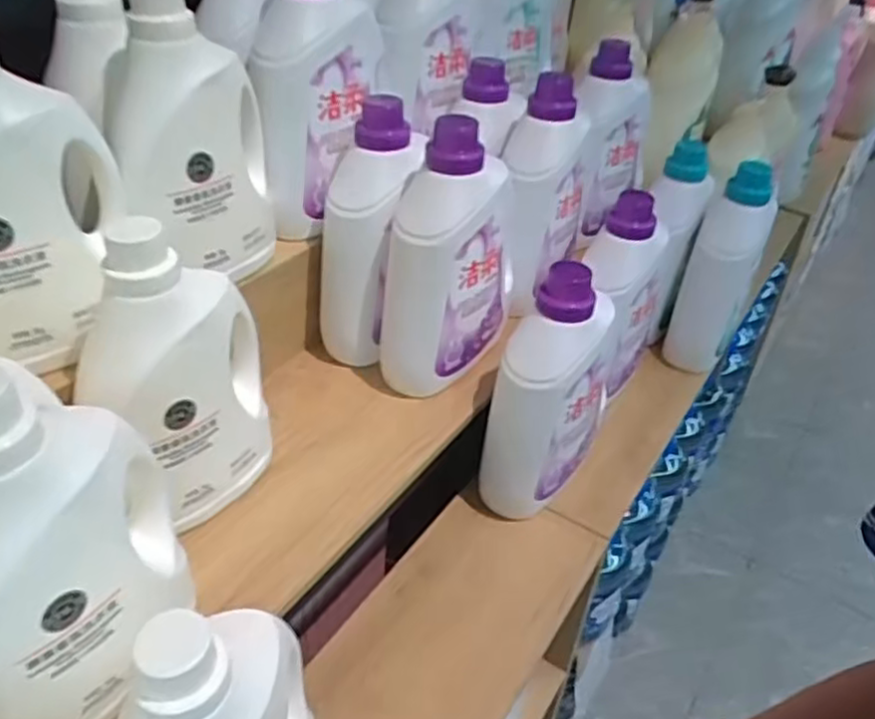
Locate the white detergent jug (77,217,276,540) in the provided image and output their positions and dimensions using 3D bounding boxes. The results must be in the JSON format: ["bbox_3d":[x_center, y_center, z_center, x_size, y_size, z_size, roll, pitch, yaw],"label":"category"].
[{"bbox_3d":[-0.243,0.010,0.675,0.093,0.286,0.133,15,38,15],"label":"white detergent jug"}]

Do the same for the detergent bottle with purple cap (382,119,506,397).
[{"bbox_3d":[0.017,-0.115,0.878,0.093,0.325,0.181,18,39,18],"label":"detergent bottle with purple cap"}]

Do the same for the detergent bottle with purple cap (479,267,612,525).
[{"bbox_3d":[0.134,0.042,0.890,0.098,0.318,0.149,29,44,29],"label":"detergent bottle with purple cap"}]

